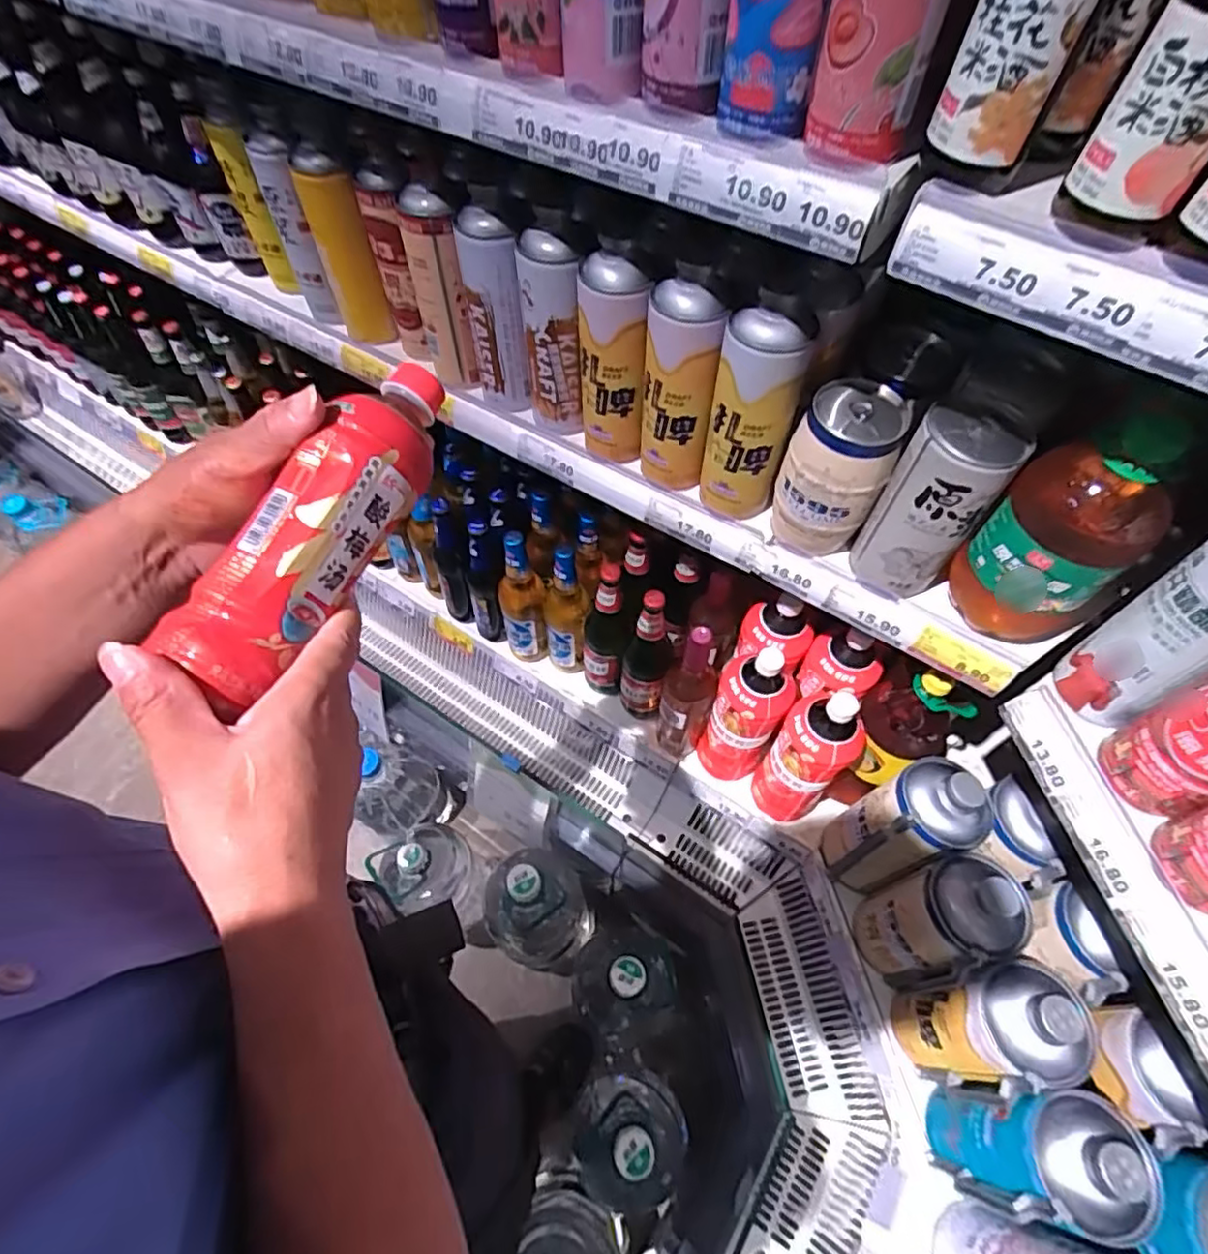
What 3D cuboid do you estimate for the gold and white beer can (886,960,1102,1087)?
[{"bbox_3d":[0.411,0.435,0.695,0.090,0.239,0.108,-6,58,-5],"label":"gold and white beer can"}]

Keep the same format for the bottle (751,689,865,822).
[{"bbox_3d":[0.265,0.170,0.835,0.079,0.274,0.093,-40,66,-23],"label":"bottle"}]

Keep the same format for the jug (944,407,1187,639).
[{"bbox_3d":[0.395,-0.064,0.567,0.096,0.261,0.110,-33,64,-20],"label":"jug"}]

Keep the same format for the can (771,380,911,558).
[{"bbox_3d":[0.227,-0.147,0.631,0.086,0.163,0.084,0,58,-1],"label":"can"}]

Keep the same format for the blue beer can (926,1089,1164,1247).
[{"bbox_3d":[0.435,0.523,0.638,0.101,0.247,0.099,0,58,-1],"label":"blue beer can"}]

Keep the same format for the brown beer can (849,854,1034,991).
[{"bbox_3d":[0.393,0.348,0.749,0.107,0.241,0.112,-14,59,-9],"label":"brown beer can"}]

